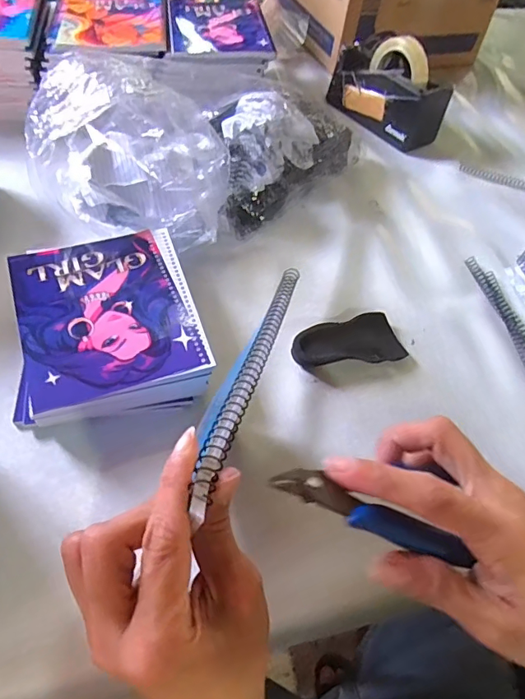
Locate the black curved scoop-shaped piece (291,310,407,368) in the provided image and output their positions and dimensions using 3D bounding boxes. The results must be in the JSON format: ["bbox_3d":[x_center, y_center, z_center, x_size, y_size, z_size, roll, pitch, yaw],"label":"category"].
[{"bbox_3d":[0.091,-0.005,0.479,0.122,0.023,0.060,-19,57,-18],"label":"black curved scoop-shaped piece"}]

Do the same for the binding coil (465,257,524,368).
[{"bbox_3d":[0.284,-0.014,0.515,0.020,0.007,0.253,-2,54,-7],"label":"binding coil"}]

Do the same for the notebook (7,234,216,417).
[{"bbox_3d":[-0.149,-0.041,0.443,0.156,0.011,0.209,-16,56,-16],"label":"notebook"}]

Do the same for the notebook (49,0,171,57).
[{"bbox_3d":[-0.228,-0.500,0.699,0.167,0.018,0.206,-4,54,-8],"label":"notebook"}]

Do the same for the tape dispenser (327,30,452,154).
[{"bbox_3d":[0.203,-0.433,0.751,0.077,0.123,0.197,-29,61,-24],"label":"tape dispenser"}]

